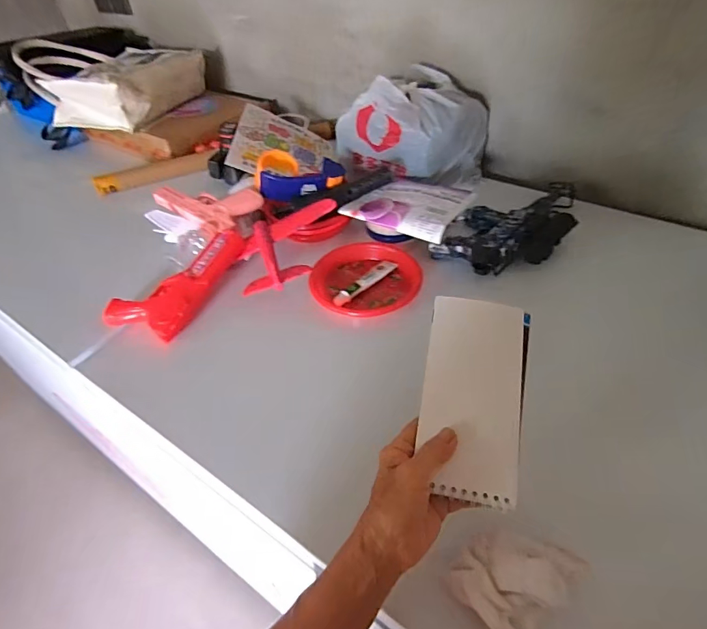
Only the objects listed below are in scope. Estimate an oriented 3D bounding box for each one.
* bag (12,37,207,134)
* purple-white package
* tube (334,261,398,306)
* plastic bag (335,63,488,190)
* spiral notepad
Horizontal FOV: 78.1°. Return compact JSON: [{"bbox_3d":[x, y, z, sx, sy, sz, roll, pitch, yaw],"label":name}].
[{"bbox_3d":[-0.621,-0.589,1.078,0.451,0.120,0.286,17,48,19],"label":"bag"},{"bbox_3d":[0.084,-0.177,0.688,0.173,0.025,0.127,22,50,23],"label":"purple-white package"},{"bbox_3d":[0.018,-0.050,0.651,0.026,0.014,0.120,31,54,30],"label":"tube"},{"bbox_3d":[0.123,-0.354,0.820,0.233,0.152,0.221,26,51,26],"label":"plastic bag"},{"bbox_3d":[0.108,0.069,0.383,0.091,0.010,0.178,4,65,7],"label":"spiral notepad"}]

